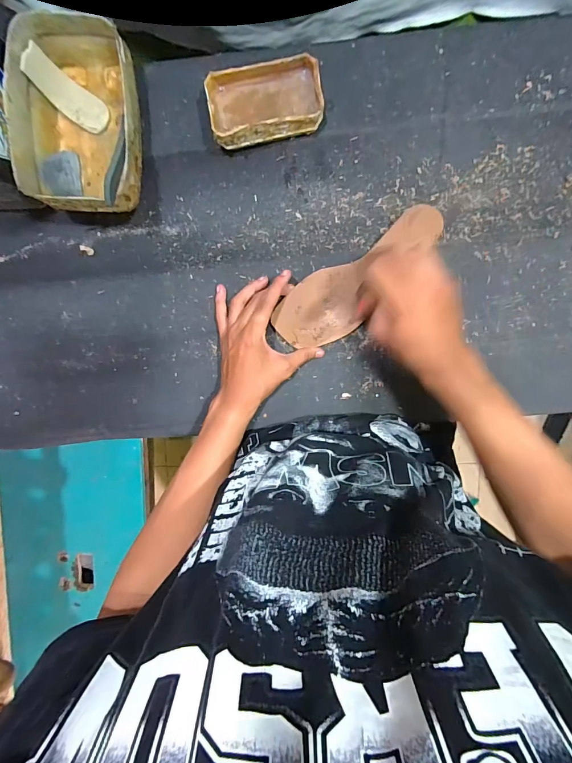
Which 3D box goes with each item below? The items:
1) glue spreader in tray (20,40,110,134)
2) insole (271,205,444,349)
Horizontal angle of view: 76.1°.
[{"bbox_3d":[-0.250,-0.329,0.419,0.091,0.017,0.037,36,98,-27],"label":"glue spreader in tray"},{"bbox_3d":[0.094,-0.131,0.458,0.234,0.019,0.082,-41,94,3],"label":"insole"}]

